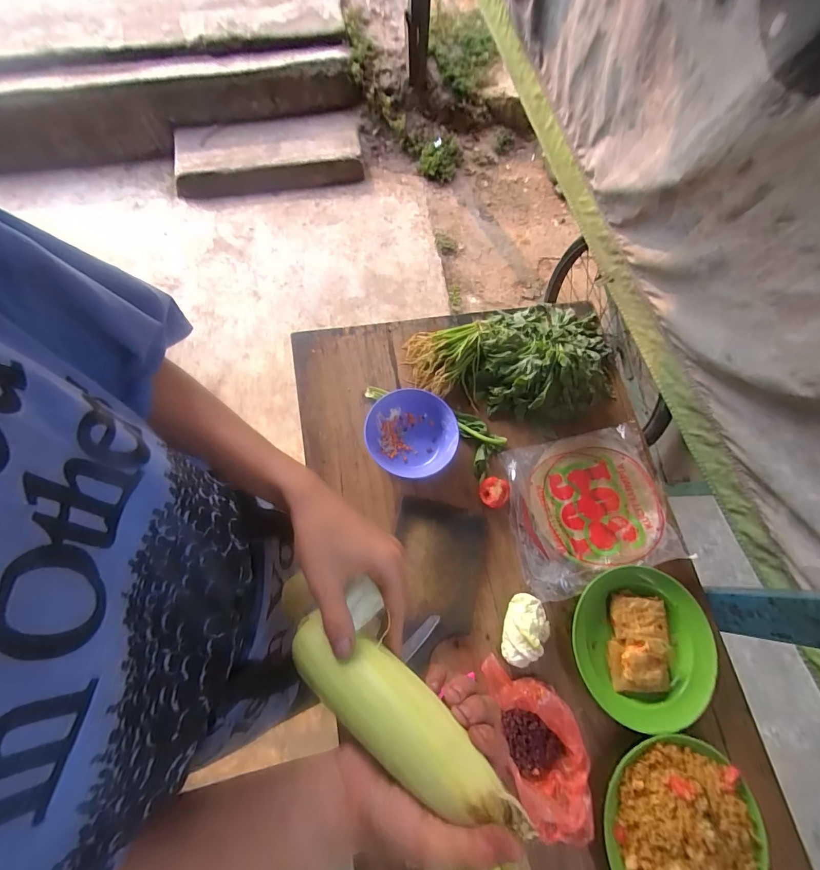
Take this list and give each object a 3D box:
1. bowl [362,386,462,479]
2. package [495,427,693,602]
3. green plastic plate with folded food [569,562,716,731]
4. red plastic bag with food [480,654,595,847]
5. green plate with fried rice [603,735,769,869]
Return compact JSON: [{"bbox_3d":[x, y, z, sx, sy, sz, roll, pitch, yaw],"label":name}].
[{"bbox_3d":[0.001,-0.003,0.644,0.144,0.050,0.138,1,72,-2],"label":"bowl"},{"bbox_3d":[0.297,0.113,0.655,0.273,0.024,0.230,-12,70,-11],"label":"package"},{"bbox_3d":[0.346,0.308,0.595,0.200,0.030,0.204,1,72,-2],"label":"green plastic plate with folded food"},{"bbox_3d":[0.171,0.400,0.520,0.100,0.056,0.193,-12,73,-6],"label":"red plastic bag with food"},{"bbox_3d":[0.362,0.517,0.512,0.211,0.042,0.207,1,72,-2],"label":"green plate with fried rice"}]

